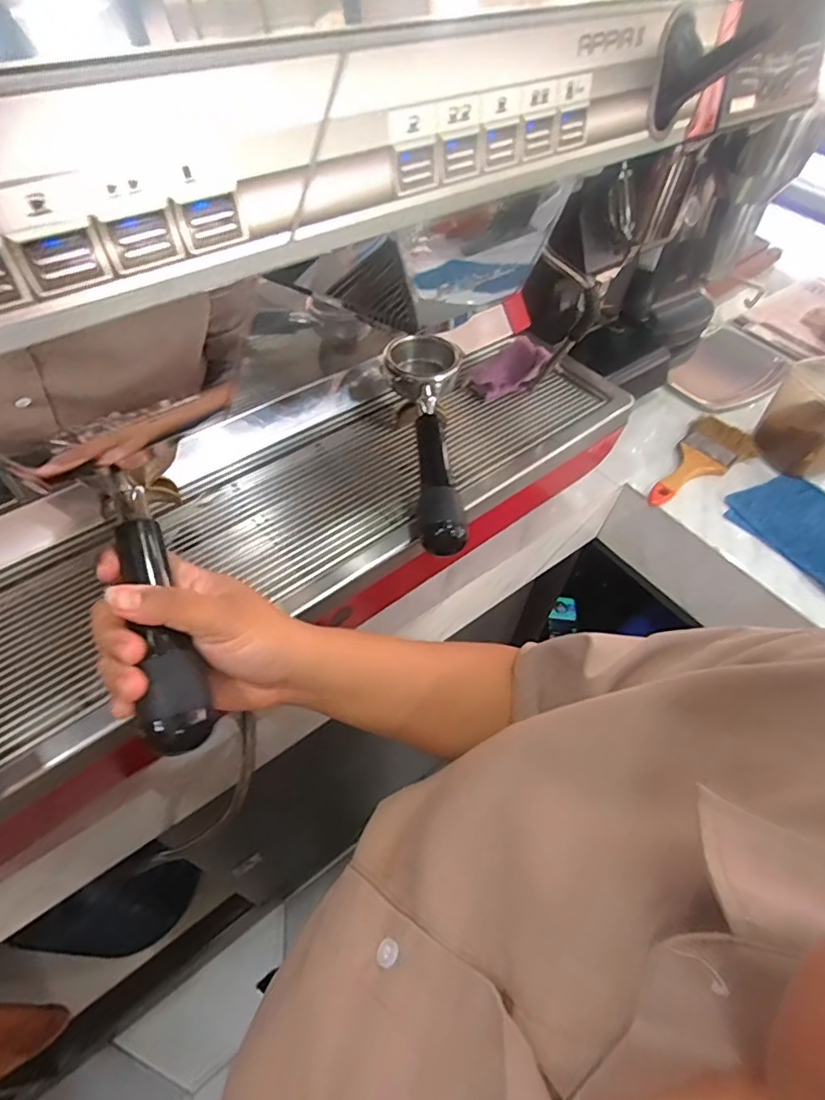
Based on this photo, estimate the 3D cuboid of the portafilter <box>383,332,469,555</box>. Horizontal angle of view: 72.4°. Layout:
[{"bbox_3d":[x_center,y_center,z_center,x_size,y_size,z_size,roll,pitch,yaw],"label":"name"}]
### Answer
[{"bbox_3d":[0.008,-0.100,0.477,0.067,0.059,0.216,2,52,-3],"label":"portafilter"}]

